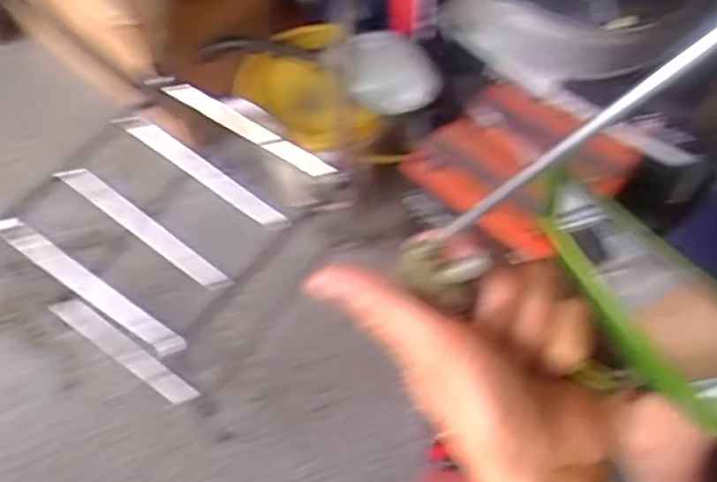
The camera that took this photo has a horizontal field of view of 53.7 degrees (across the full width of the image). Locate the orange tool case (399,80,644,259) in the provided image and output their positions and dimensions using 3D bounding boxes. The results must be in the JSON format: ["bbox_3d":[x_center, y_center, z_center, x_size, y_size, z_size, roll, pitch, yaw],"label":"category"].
[{"bbox_3d":[0.176,-0.081,0.770,0.191,0.056,0.171,38,69,20],"label":"orange tool case"}]

